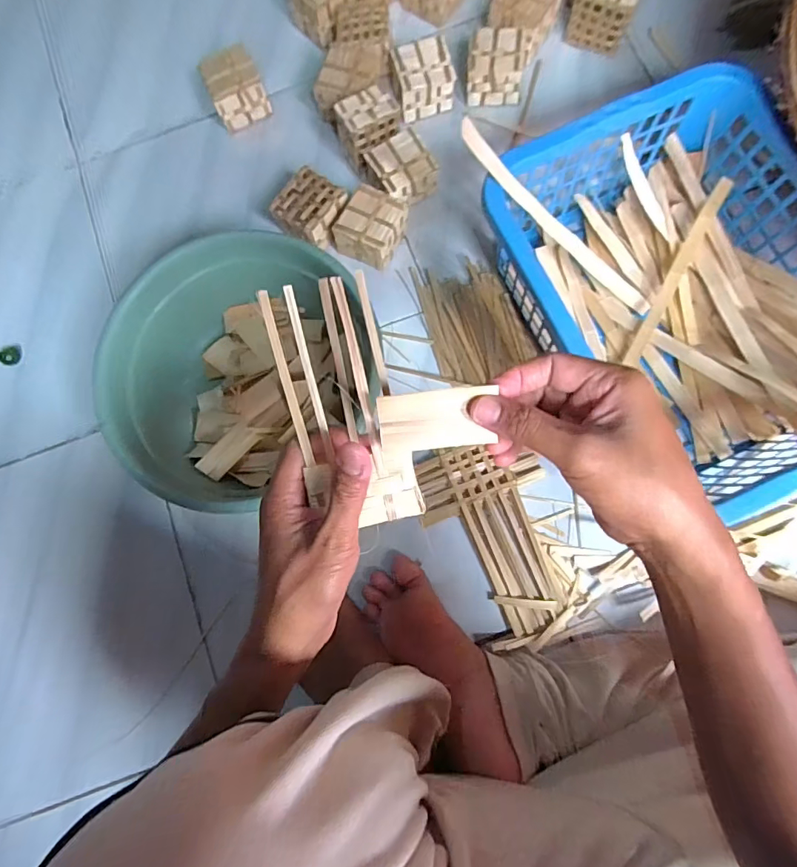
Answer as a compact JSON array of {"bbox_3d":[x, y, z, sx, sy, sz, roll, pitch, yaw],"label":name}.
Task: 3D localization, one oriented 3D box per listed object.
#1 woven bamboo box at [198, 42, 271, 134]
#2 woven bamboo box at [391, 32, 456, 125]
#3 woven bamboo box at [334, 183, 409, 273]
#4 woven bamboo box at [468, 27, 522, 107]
[{"bbox_3d":[-0.221,-0.465,0.641,0.068,0.064,0.061,-32,79,-3],"label":"woven bamboo box"},{"bbox_3d":[0.032,-0.473,0.630,0.075,0.055,0.072,-17,79,0],"label":"woven bamboo box"},{"bbox_3d":[-0.033,-0.259,0.596,0.074,0.053,0.072,30,82,8],"label":"woven bamboo box"},{"bbox_3d":[0.126,-0.483,0.627,0.070,0.063,0.063,0,79,3],"label":"woven bamboo box"}]

